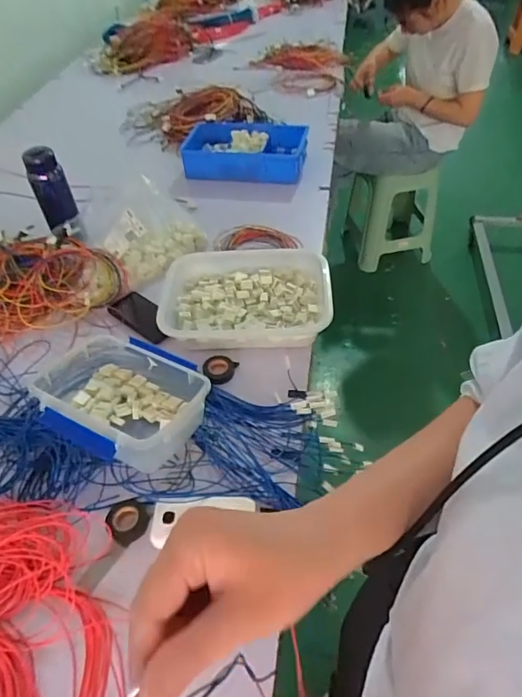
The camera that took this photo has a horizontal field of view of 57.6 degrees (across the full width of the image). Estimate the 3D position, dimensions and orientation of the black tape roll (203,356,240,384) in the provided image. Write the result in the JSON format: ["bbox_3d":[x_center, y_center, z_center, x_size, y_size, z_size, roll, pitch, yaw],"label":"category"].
[{"bbox_3d":[-0.081,0.039,0.884,0.061,0.015,0.060,-1,48,1],"label":"black tape roll"}]

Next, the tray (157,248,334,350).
[{"bbox_3d":[-0.030,-0.103,0.966,0.336,0.090,0.234,-1,48,1],"label":"tray"}]

